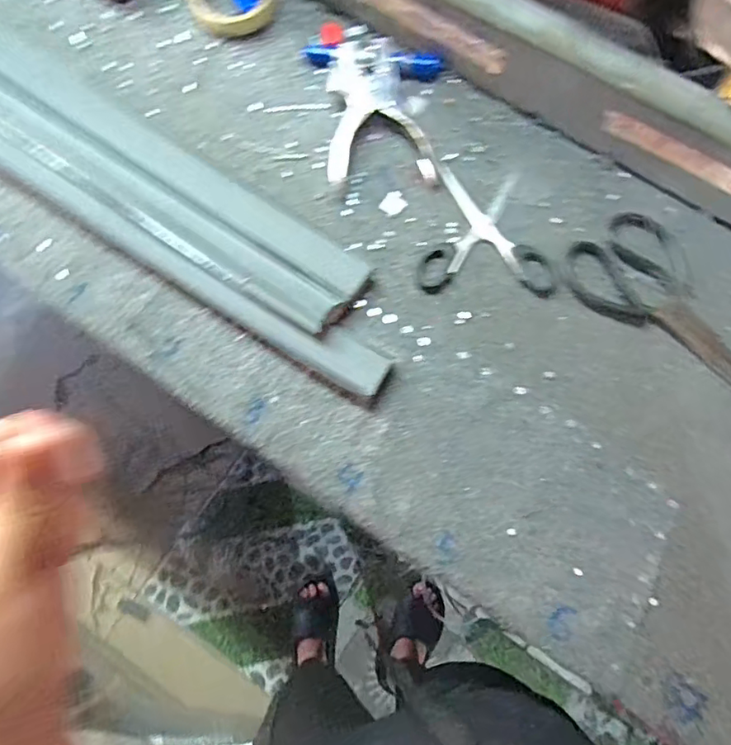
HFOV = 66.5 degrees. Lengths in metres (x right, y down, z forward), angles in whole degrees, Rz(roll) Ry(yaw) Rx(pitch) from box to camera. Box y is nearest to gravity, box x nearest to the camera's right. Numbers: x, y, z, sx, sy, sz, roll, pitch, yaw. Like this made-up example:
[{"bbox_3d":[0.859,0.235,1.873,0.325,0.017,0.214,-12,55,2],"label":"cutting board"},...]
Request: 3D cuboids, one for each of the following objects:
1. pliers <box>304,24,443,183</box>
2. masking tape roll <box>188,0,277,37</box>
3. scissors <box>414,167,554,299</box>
[{"bbox_3d":[0.012,-0.271,0.545,0.123,0.026,0.180,-5,76,-1],"label":"pliers"},{"bbox_3d":[-0.137,-0.392,0.566,0.092,0.025,0.089,26,90,4],"label":"masking tape roll"},{"bbox_3d":[0.112,-0.134,0.522,0.121,0.004,0.126,3,77,1],"label":"scissors"}]

